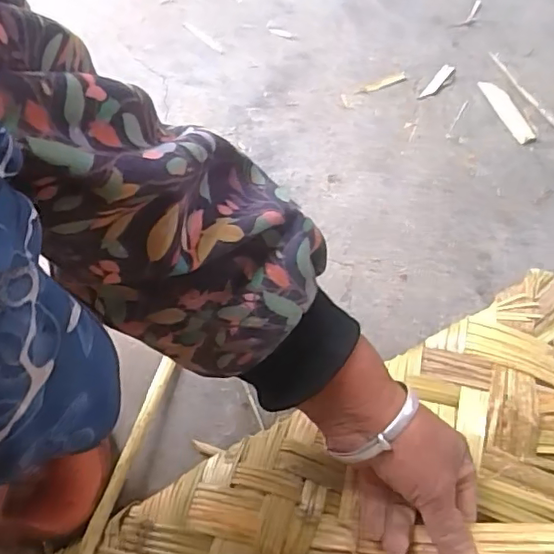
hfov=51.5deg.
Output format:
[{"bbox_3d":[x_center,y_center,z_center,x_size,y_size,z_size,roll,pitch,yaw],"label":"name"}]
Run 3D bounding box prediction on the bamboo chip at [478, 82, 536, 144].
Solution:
[{"bbox_3d":[0.219,-0.160,0.548,0.018,0.006,0.073,-22,71,-9],"label":"bamboo chip"}]

